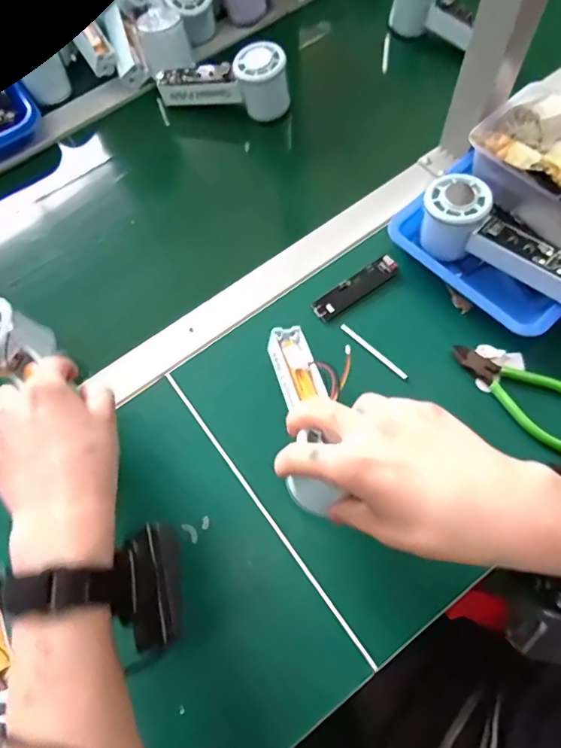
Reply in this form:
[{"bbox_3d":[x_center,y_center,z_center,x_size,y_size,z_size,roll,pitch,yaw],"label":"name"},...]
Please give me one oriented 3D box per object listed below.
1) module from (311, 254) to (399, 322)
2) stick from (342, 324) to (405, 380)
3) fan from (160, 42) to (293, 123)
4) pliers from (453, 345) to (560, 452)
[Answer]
[{"bbox_3d":[0.071,-0.084,0.463,0.090,0.010,0.025,-34,69,-10],"label":"module"},{"bbox_3d":[0.086,-0.021,0.442,0.076,0.004,0.005,42,76,16],"label":"stick"},{"bbox_3d":[-0.064,-0.340,0.550,0.149,0.054,0.048,12,69,9],"label":"fan"},{"bbox_3d":[0.205,0.015,0.417,0.122,0.009,0.054,32,73,16],"label":"pliers"}]

